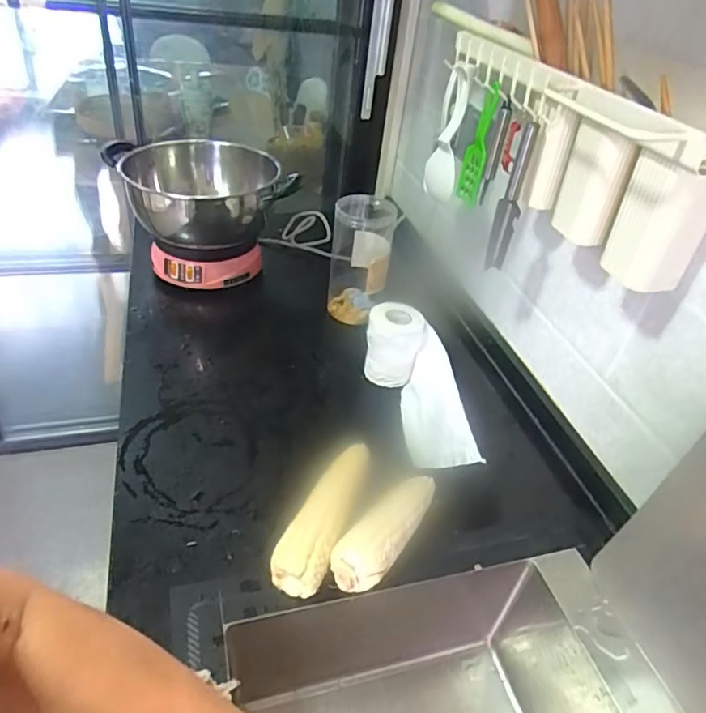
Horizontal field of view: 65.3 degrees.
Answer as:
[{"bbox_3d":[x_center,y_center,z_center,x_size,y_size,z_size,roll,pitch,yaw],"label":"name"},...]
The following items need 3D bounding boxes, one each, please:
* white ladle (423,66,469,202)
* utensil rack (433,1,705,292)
[{"bbox_3d":[0.139,-0.317,0.817,0.047,0.193,0.072,11,38,5],"label":"white ladle"},{"bbox_3d":[0.235,-0.247,0.633,0.095,0.172,0.437,-9,41,-20],"label":"utensil rack"}]

